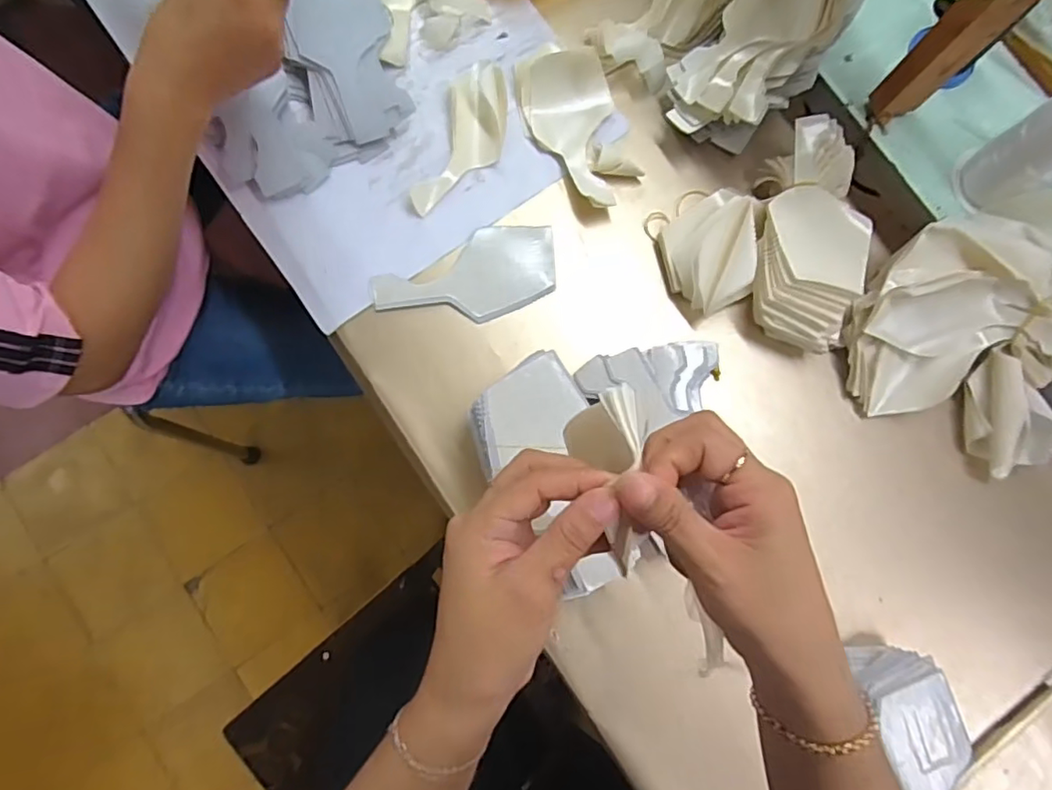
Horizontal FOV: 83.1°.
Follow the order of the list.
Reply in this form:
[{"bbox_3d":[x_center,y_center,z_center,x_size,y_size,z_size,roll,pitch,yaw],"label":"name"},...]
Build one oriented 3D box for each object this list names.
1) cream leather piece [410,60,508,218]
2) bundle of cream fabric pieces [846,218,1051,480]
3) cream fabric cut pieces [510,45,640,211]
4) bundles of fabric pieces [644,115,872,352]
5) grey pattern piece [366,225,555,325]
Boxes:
[{"bbox_3d":[-0.059,-0.259,0.606,0.063,0.022,0.170,19,80,-1],"label":"cream leather piece"},{"bbox_3d":[0.431,-0.055,0.557,0.220,0.068,0.202,31,80,2],"label":"bundle of cream fabric pieces"},{"bbox_3d":[0.054,-0.281,0.611,0.090,0.027,0.184,-21,82,-7],"label":"cream fabric cut pieces"},{"bbox_3d":[0.229,-0.157,0.575,0.190,0.068,0.217,2,80,-4],"label":"bundles of fabric pieces"},{"bbox_3d":[-0.061,-0.118,0.585,0.178,0.021,0.085,-3,83,-1],"label":"grey pattern piece"}]

